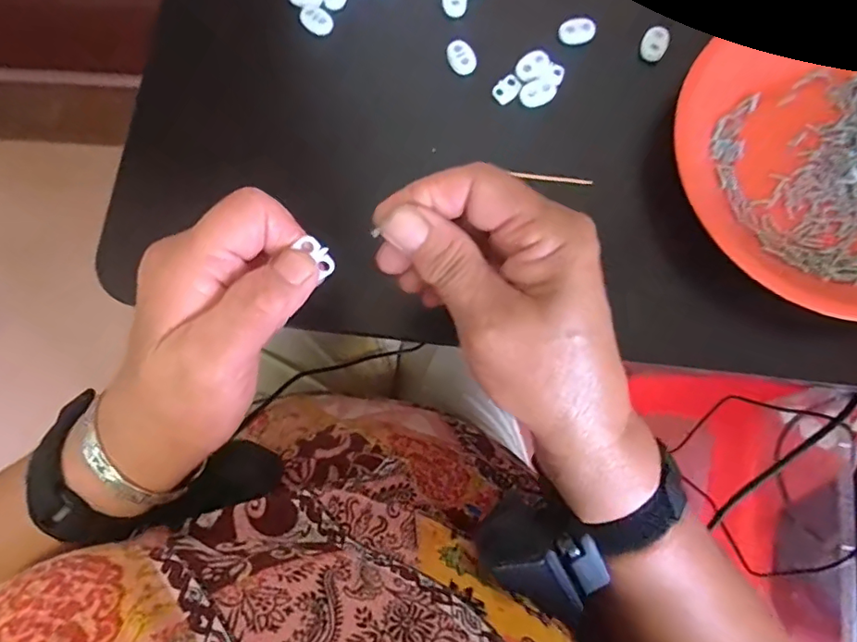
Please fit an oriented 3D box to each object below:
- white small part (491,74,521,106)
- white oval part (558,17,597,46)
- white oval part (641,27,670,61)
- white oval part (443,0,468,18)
[{"bbox_3d":[0.049,-0.145,0.325,0.019,0.005,0.013,-44,82,-8],"label":"white small part"},{"bbox_3d":[0.095,-0.185,0.329,0.023,0.007,0.014,-8,79,-1],"label":"white oval part"},{"bbox_3d":[0.143,-0.174,0.324,0.016,0.004,0.019,30,117,0],"label":"white oval part"},{"bbox_3d":[0.017,-0.209,0.335,0.015,0.008,0.020,-7,78,-1],"label":"white oval part"}]

